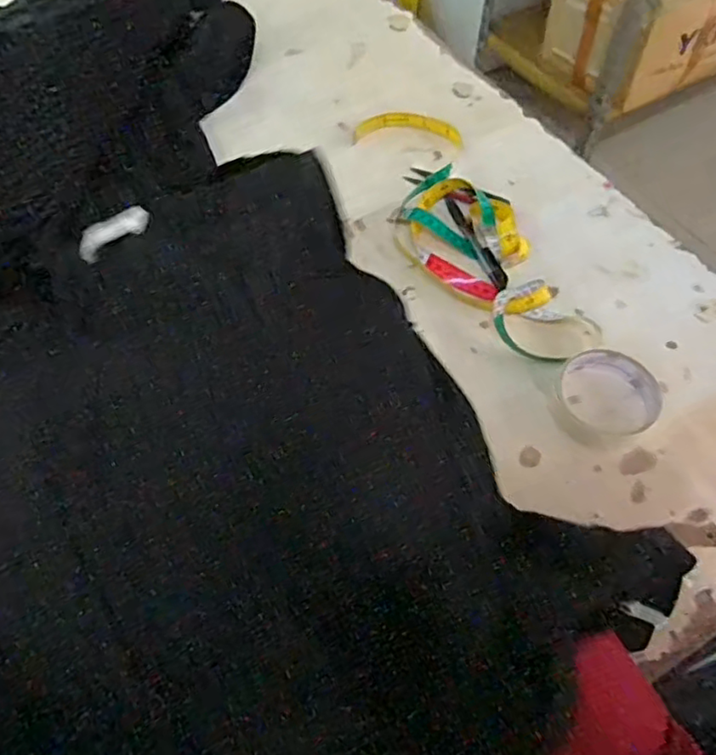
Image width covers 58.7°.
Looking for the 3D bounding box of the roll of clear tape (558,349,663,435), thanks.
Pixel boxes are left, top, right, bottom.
[{"bbox_3d":[0.210,0.011,0.530,0.082,0.018,0.075,0,58,0],"label":"roll of clear tape"}]

